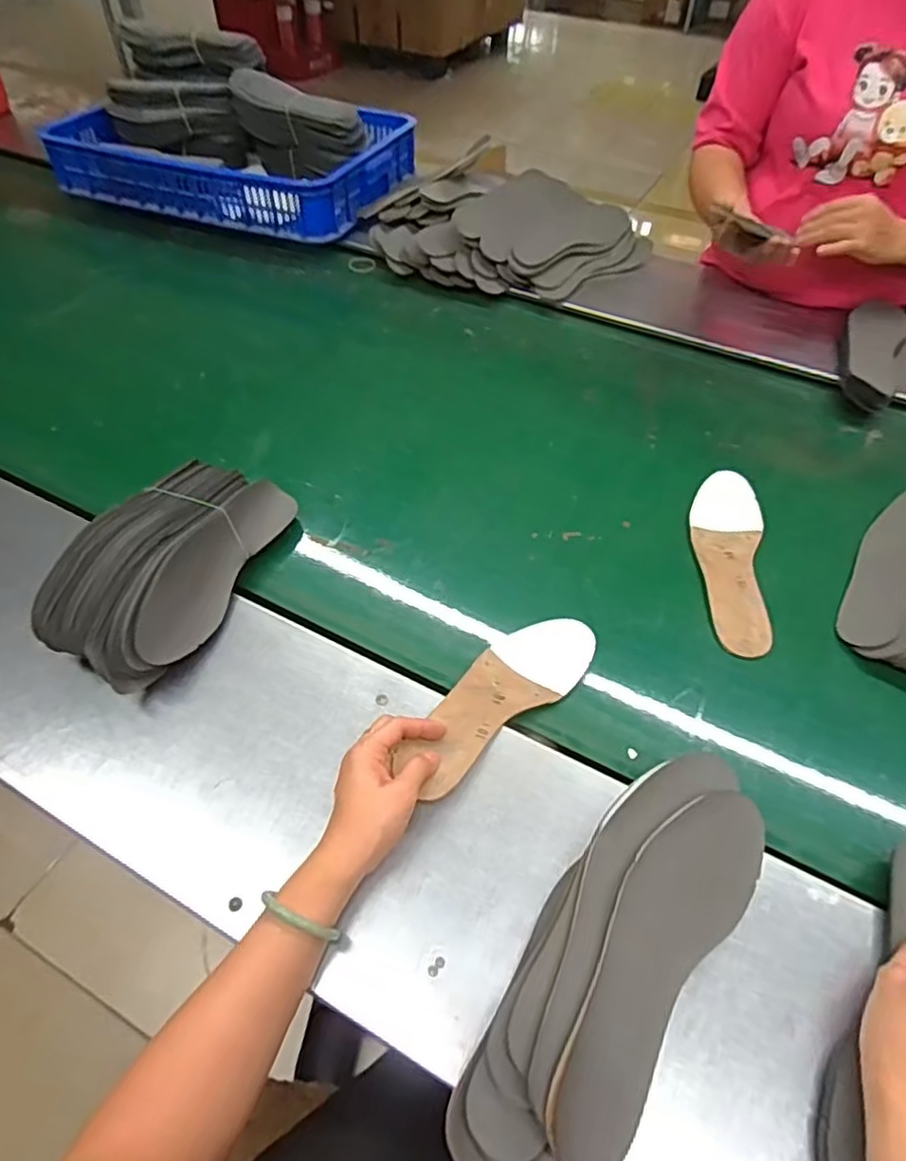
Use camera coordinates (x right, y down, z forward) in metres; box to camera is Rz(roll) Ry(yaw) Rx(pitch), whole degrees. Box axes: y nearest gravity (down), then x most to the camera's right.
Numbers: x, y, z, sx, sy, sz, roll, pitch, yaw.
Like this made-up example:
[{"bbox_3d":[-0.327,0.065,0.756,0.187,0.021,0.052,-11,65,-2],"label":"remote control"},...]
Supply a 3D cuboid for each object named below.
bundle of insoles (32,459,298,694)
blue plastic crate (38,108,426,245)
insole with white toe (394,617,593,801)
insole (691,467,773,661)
[{"bbox_3d":[-0.272,-0.022,0.640,0.121,0.085,0.268,14,51,10],"label":"bundle of insoles"},{"bbox_3d":[-0.429,-0.815,1.259,0.636,0.103,0.369,16,52,12],"label":"blue plastic crate"},{"bbox_3d":[0.046,0.104,0.603,0.080,0.014,0.239,34,47,24],"label":"insole with white toe"},{"bbox_3d":[0.306,-0.029,0.728,0.074,0.013,0.255,10,51,7],"label":"insole"}]

